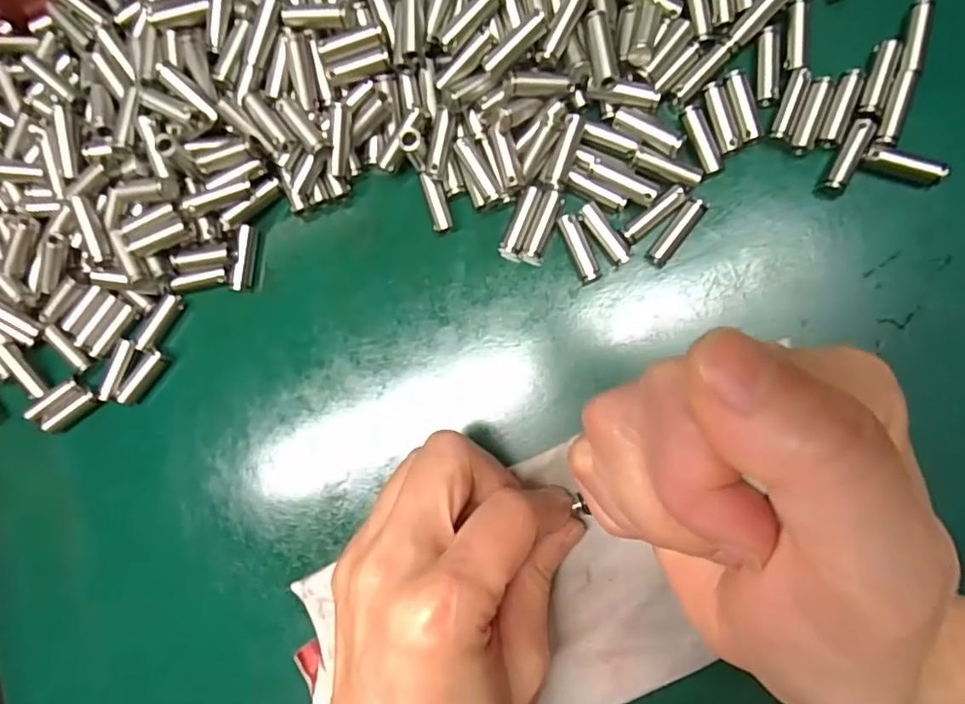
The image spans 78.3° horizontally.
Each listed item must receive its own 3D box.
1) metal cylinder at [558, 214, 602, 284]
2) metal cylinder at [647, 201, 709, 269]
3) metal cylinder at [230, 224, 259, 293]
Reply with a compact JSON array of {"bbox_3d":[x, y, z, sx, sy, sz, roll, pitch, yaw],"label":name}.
[{"bbox_3d":[0.035,-0.037,0.210,0.008,0.006,0.025,-21,86,5],"label":"metal cylinder"},{"bbox_3d":[0.067,-0.042,0.206,0.008,0.007,0.025,37,92,6],"label":"metal cylinder"},{"bbox_3d":[-0.091,-0.036,0.227,0.006,0.008,0.025,9,89,7],"label":"metal cylinder"}]

